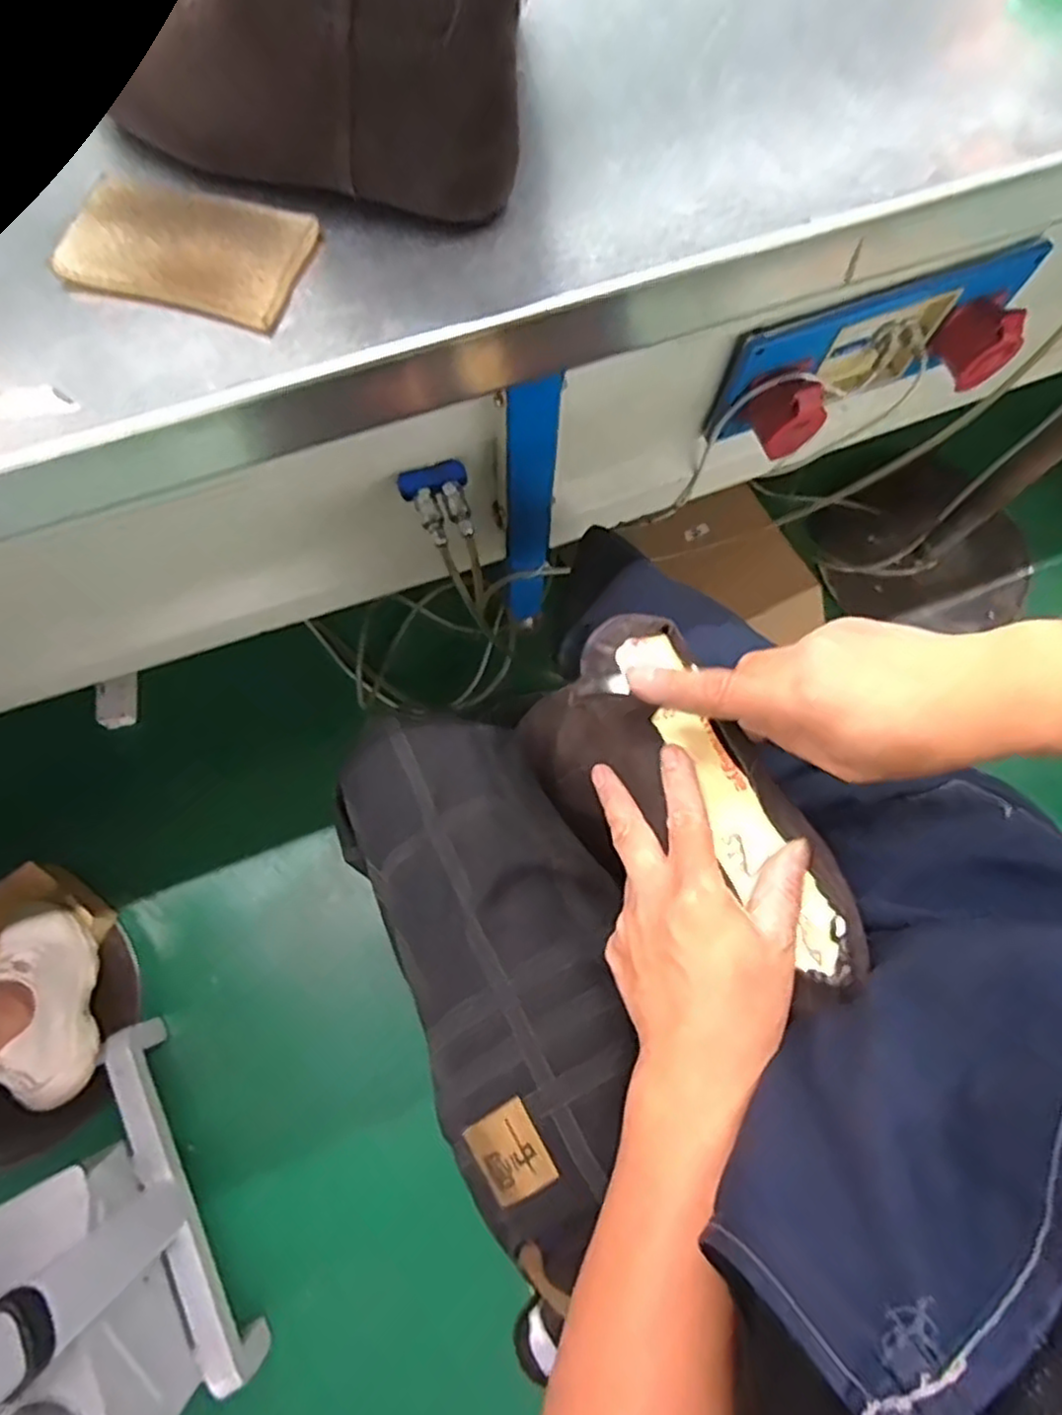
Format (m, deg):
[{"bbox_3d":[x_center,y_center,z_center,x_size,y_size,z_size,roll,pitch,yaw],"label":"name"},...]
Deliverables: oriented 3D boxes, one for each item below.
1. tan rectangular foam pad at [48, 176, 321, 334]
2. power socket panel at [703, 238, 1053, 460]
[{"bbox_3d":[-0.175,-0.234,0.363,0.116,0.006,0.070,15,74,3],"label":"tan rectangular foam pad"},{"bbox_3d":[0.377,-0.377,0.765,0.335,0.146,0.087,-20,75,-8],"label":"power socket panel"}]

